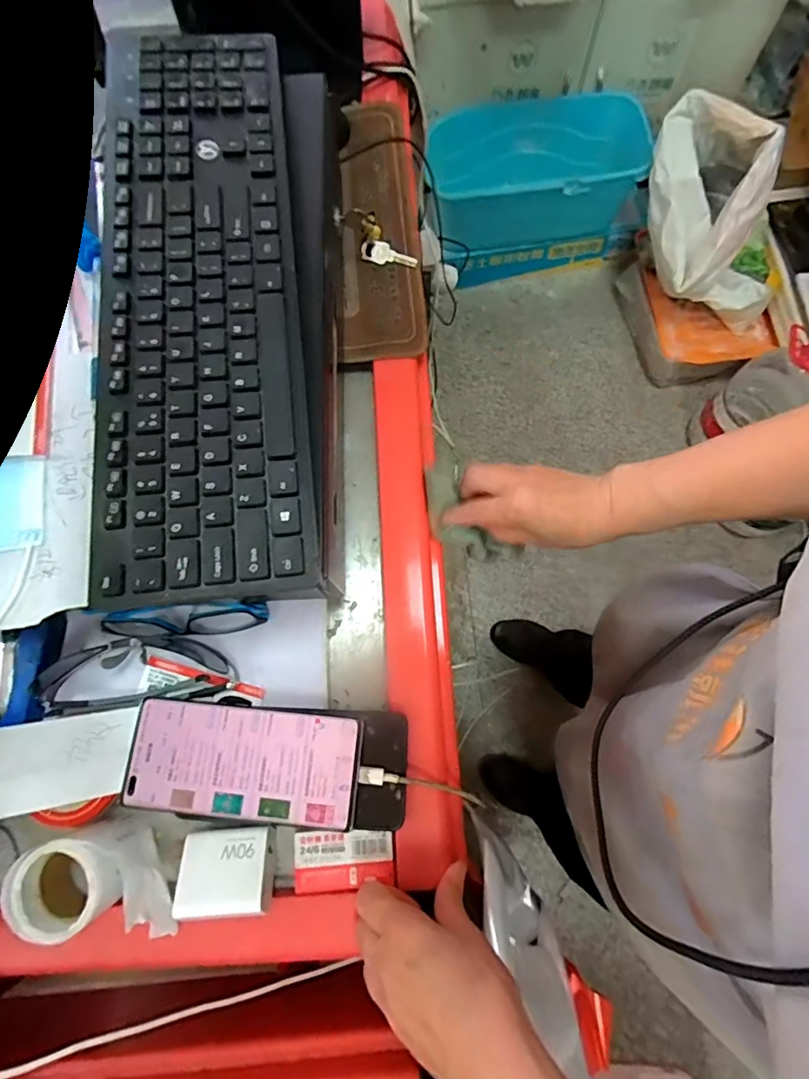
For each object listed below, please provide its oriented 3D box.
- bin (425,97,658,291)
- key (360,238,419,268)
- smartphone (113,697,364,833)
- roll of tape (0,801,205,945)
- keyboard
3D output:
[{"bbox_3d":[0.326,-0.851,1.276,0.544,0.318,0.208,-8,75,0],"label":"bin"},{"bbox_3d":[-0.015,-0.266,0.479,0.054,0.004,0.020,21,97,1],"label":"key"},{"bbox_3d":[-0.109,0.151,0.347,0.155,0.008,0.069,5,75,3],"label":"smartphone"},{"bbox_3d":[-0.196,0.222,0.339,0.093,0.072,0.075,-7,75,0],"label":"roll of tape"},{"bbox_3d":[-0.134,-0.172,0.331,0.117,0.018,0.422,-7,75,0],"label":"keyboard"}]

